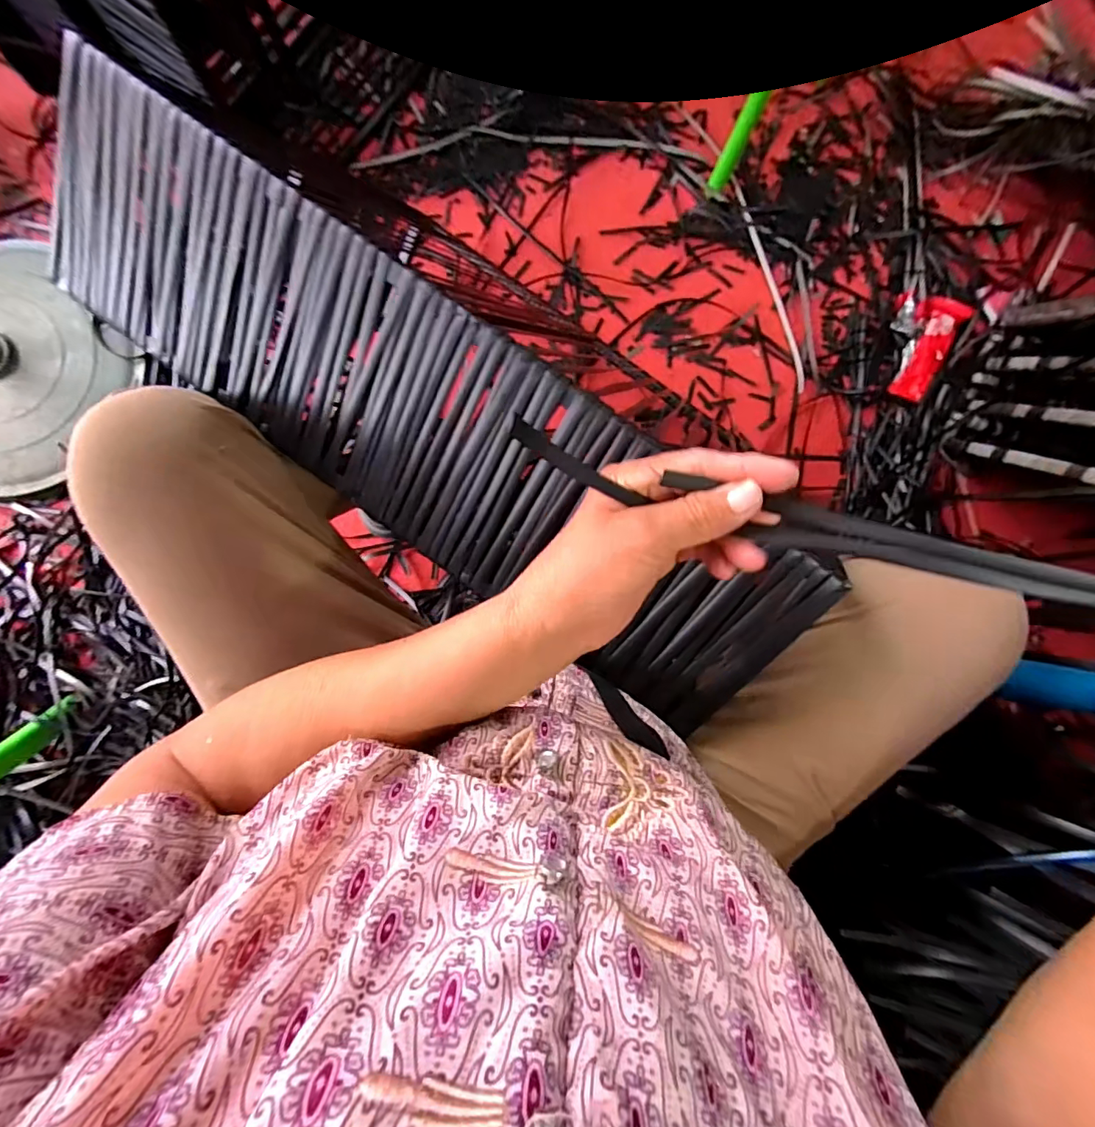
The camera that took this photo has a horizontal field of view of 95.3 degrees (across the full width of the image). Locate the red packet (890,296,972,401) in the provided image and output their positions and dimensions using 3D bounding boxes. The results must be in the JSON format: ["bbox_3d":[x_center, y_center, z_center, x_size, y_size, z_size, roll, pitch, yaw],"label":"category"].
[{"bbox_3d":[0.675,-0.381,0.881,0.079,0.032,0.209,23,83,0],"label":"red packet"}]

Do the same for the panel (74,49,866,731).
[{"bbox_3d":[-0.115,-0.116,0.388,0.663,0.011,0.186,36,117,3],"label":"panel"}]

